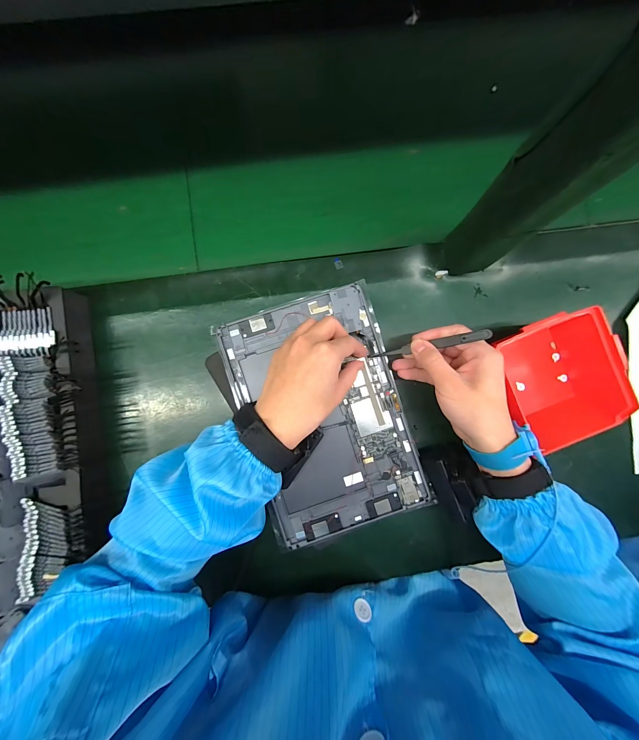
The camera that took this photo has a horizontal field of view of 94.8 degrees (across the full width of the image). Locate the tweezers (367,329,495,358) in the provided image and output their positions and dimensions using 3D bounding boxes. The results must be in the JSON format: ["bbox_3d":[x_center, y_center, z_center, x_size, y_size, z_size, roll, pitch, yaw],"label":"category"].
[{"bbox_3d":[0.106,-0.024,0.297,0.118,0.015,0.010,-10,90,31],"label":"tweezers"}]

